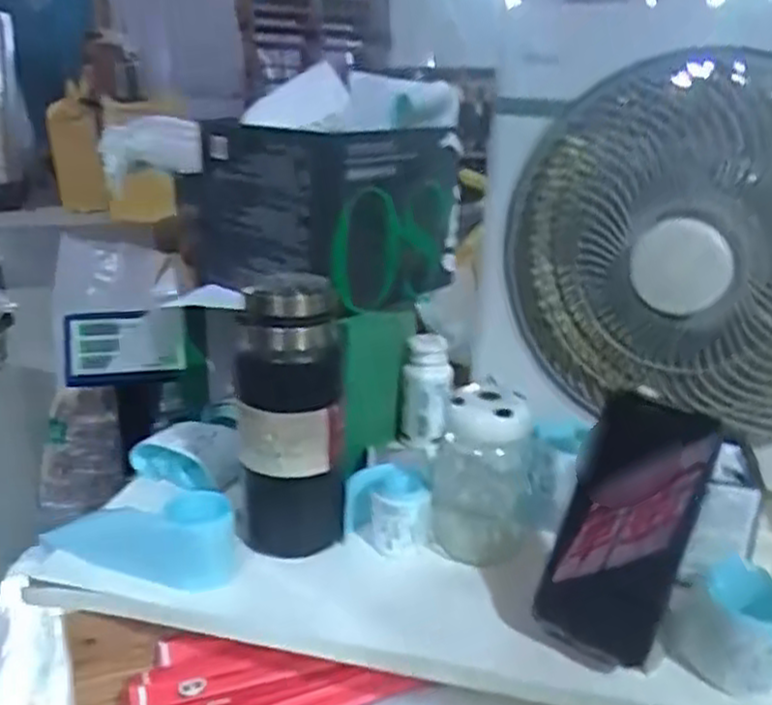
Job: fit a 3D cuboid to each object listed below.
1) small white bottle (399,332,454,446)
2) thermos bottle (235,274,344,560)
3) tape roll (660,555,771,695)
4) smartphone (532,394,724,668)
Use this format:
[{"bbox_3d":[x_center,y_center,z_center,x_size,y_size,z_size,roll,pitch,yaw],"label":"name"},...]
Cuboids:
[{"bbox_3d":[0.038,0.041,0.749,0.046,0.111,0.050,5,21,8],"label":"small white bottle"},{"bbox_3d":[-0.074,0.053,0.577,0.080,0.211,0.064,-2,21,-11],"label":"thermos bottle"},{"bbox_3d":[0.228,0.177,0.493,0.075,0.052,0.076,2,21,-1],"label":"tape roll"},{"bbox_3d":[0.155,0.113,0.487,0.075,0.165,0.015,18,7,20],"label":"smartphone"}]

